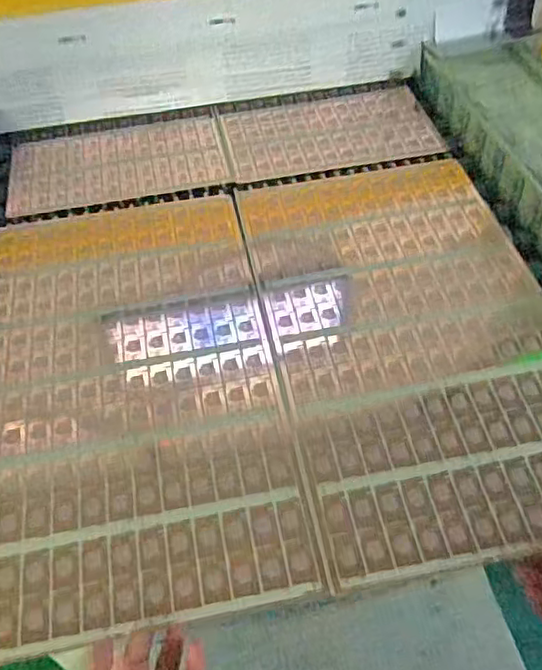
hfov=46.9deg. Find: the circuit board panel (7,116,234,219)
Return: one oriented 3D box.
[{"bbox_3d":[-0.217,-0.249,0.897,0.296,0.011,0.175,-11,49,-7],"label":"circuit board panel"}]

